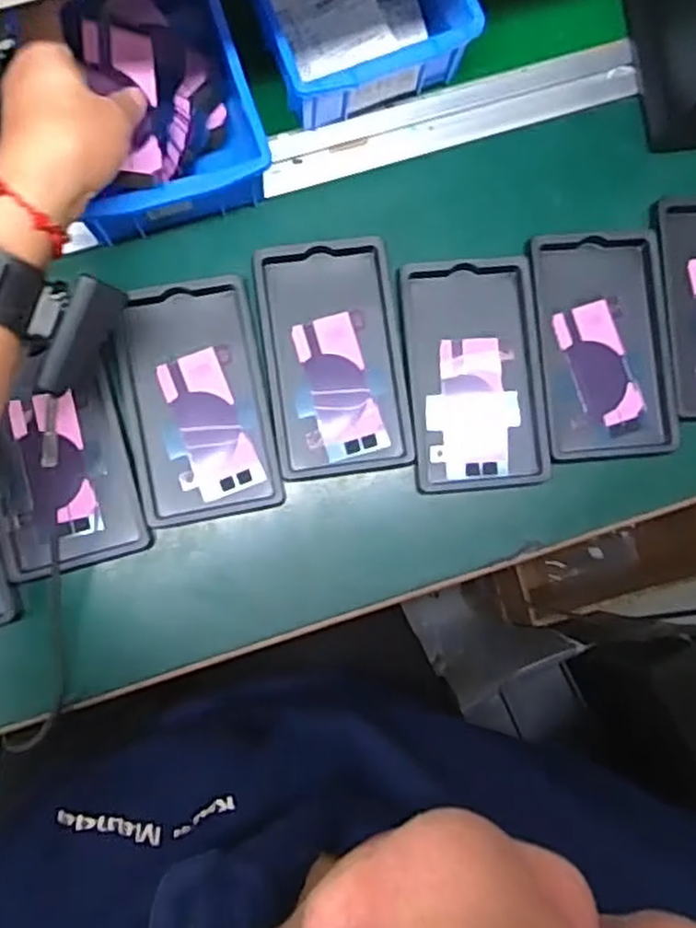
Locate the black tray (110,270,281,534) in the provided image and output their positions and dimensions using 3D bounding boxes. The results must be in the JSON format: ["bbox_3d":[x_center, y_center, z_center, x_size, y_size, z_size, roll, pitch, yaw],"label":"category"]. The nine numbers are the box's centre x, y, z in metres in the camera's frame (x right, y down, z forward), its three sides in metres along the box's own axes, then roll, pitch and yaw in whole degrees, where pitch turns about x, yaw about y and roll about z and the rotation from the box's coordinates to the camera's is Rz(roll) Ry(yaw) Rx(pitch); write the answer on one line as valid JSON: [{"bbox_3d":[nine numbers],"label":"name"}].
[{"bbox_3d":[-0.104,-0.043,0.498,0.094,0.009,0.160,-11,88,-5],"label":"black tray"}]

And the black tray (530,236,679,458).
[{"bbox_3d":[0.185,-0.084,0.520,0.096,0.014,0.159,-4,87,-4],"label":"black tray"}]

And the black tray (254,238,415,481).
[{"bbox_3d":[-0.009,-0.073,0.505,0.094,0.011,0.157,-7,87,-4],"label":"black tray"}]

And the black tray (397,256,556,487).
[{"bbox_3d":[0.089,-0.062,0.513,0.092,0.011,0.158,-4,87,-4],"label":"black tray"}]

